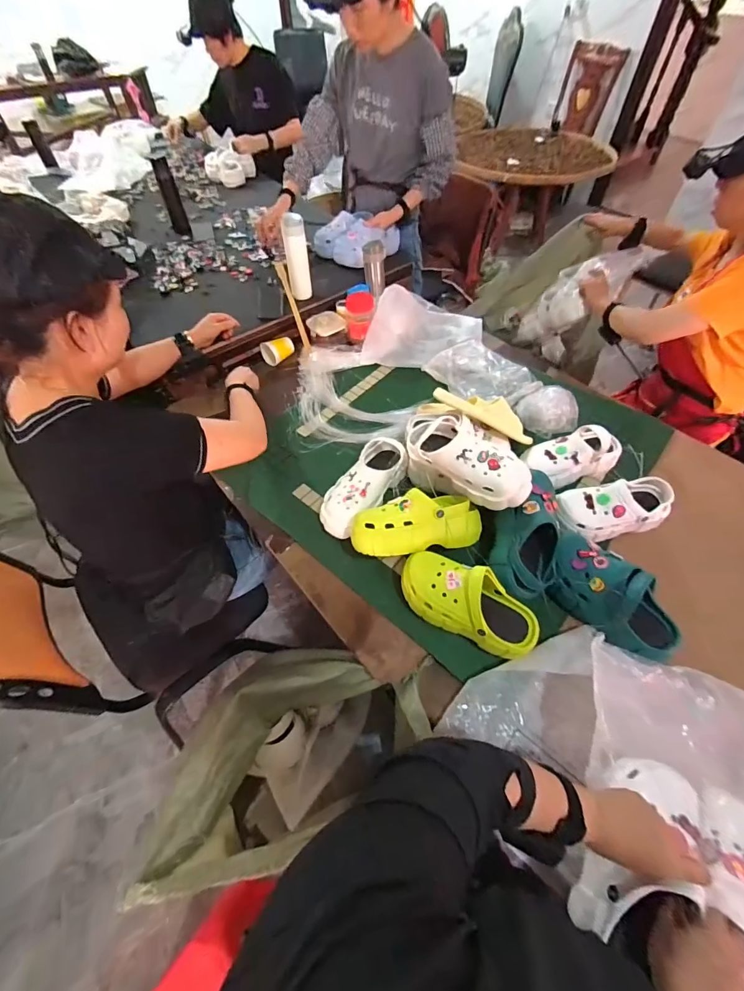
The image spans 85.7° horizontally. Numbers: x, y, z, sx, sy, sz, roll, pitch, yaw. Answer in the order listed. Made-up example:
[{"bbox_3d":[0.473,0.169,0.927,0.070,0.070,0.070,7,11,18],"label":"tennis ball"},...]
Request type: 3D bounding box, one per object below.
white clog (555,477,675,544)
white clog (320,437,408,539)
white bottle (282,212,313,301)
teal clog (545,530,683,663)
[{"bbox_3d":[0.500,0.025,0.832,0.231,0.082,0.099,-7,55,-4],"label":"white clog"},{"bbox_3d":[-0.019,-0.021,0.898,0.104,0.098,0.253,34,62,22],"label":"white clog"},{"bbox_3d":[-0.217,-0.688,1.162,0.063,0.203,0.051,-9,55,-6],"label":"white bottle"},{"bbox_3d":[0.427,0.183,0.730,0.109,0.125,0.250,-29,59,-18],"label":"teal clog"}]

